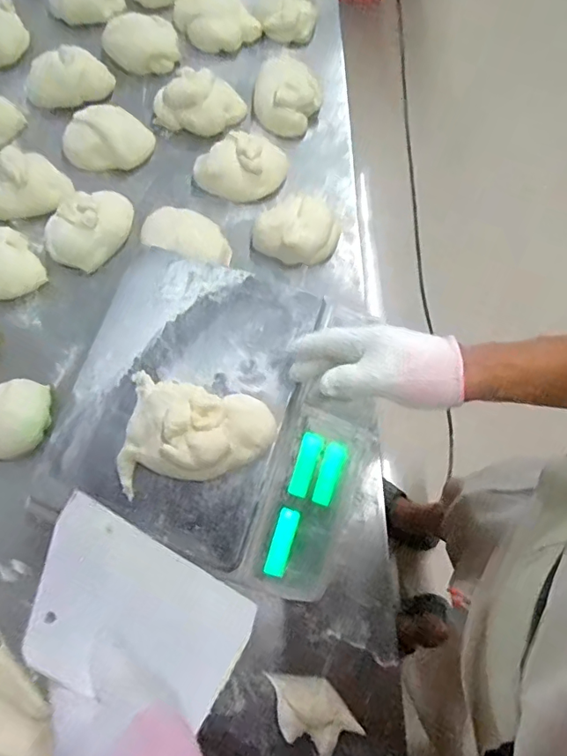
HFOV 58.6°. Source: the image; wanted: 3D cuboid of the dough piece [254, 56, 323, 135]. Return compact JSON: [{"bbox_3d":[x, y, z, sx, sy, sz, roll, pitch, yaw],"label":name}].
[{"bbox_3d":[0.006,-0.405,0.733,0.097,0.056,0.090,0,71,1],"label":"dough piece"}]

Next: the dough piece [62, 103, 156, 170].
[{"bbox_3d":[-0.255,-0.346,0.733,0.127,0.039,0.079,-7,71,-2],"label":"dough piece"}]

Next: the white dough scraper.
[{"bbox_3d":[-0.108,0.183,0.390,0.182,0.005,0.122,37,33,-13],"label":"white dough scraper"}]

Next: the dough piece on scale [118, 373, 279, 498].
[{"bbox_3d":[-0.086,0.055,0.502,0.148,0.052,0.112,5,72,2],"label":"dough piece on scale"}]

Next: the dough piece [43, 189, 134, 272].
[{"bbox_3d":[-0.264,-0.205,0.691,0.122,0.047,0.085,-40,75,-12],"label":"dough piece"}]

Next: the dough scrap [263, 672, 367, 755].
[{"bbox_3d":[0.026,0.356,0.543,0.067,0.015,0.098,-41,78,-10],"label":"dough scrap"}]

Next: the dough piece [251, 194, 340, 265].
[{"bbox_3d":[0.021,-0.204,0.689,0.113,0.048,0.104,21,73,7],"label":"dough piece"}]

